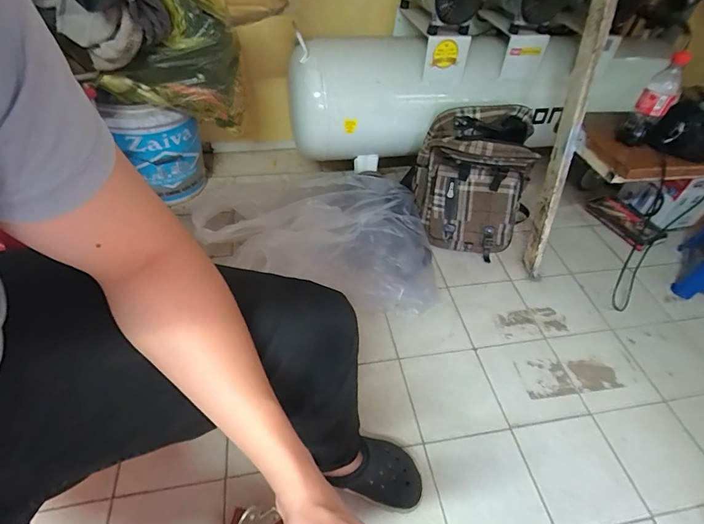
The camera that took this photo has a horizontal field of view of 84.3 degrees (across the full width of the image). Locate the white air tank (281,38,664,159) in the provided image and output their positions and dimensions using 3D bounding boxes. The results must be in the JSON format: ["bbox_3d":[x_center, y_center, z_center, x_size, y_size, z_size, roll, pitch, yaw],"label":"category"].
[{"bbox_3d":[0.375,-0.464,1.133,1.070,0.308,0.269,-2,47,-7],"label":"white air tank"}]

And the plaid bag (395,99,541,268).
[{"bbox_3d":[0.336,-0.213,1.109,0.307,0.378,0.200,8,47,2],"label":"plaid bag"}]

